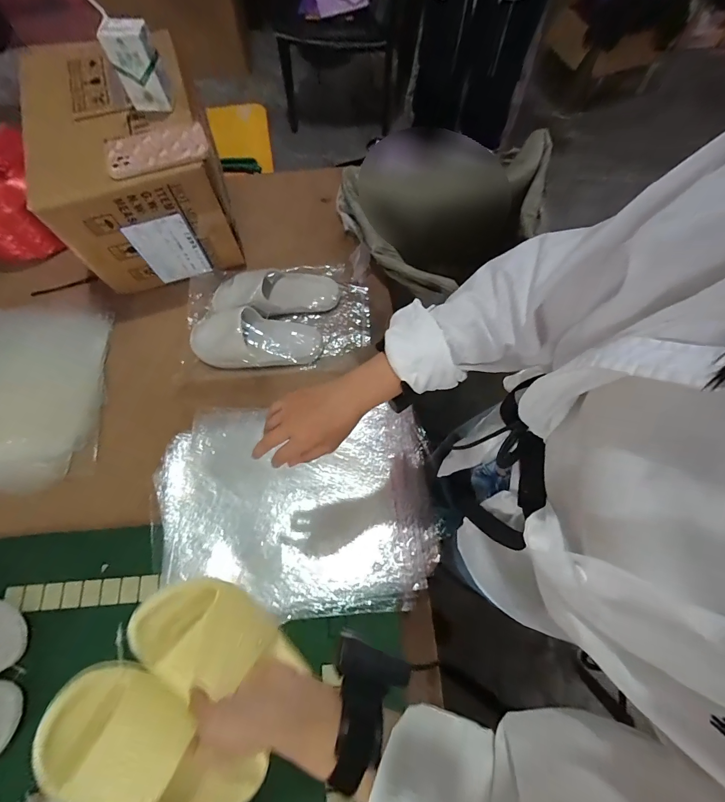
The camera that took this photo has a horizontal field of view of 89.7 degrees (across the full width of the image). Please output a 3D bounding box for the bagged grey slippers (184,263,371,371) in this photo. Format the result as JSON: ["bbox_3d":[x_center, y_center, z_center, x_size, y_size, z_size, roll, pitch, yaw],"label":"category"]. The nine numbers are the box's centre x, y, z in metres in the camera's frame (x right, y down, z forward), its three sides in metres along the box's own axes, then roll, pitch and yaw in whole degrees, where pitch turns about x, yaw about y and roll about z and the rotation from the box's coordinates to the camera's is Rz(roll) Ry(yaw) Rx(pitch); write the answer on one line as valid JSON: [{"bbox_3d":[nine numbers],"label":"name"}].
[{"bbox_3d":[-0.180,-0.179,0.752,0.375,0.079,0.240,2,69,1],"label":"bagged grey slippers"}]

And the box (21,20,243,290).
[{"bbox_3d":[-0.437,-0.444,0.732,0.299,0.251,0.313,-21,70,-8],"label":"box"}]

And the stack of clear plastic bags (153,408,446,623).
[{"bbox_3d":[-0.118,0.171,0.631,0.476,0.028,0.332,-1,69,0],"label":"stack of clear plastic bags"}]

